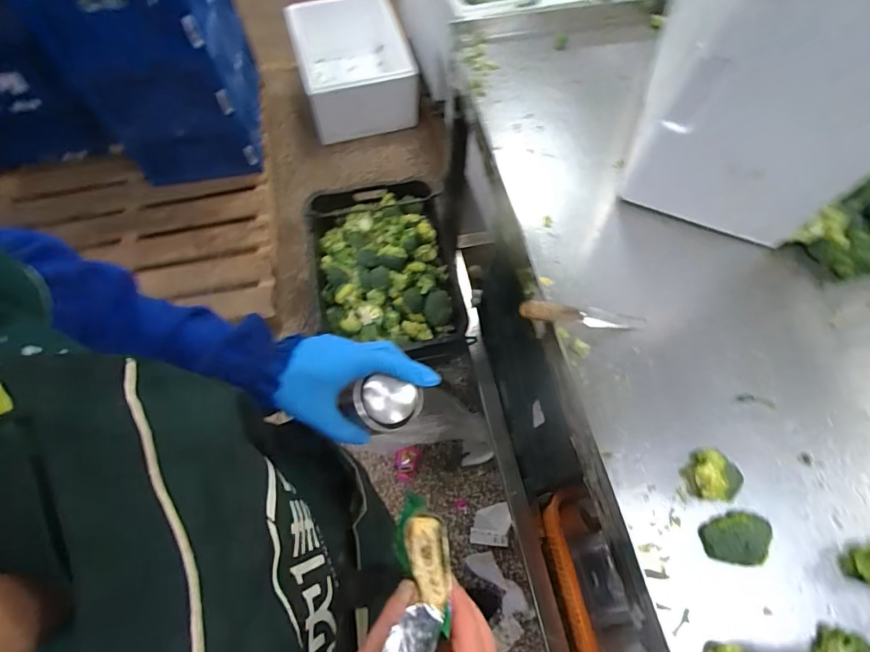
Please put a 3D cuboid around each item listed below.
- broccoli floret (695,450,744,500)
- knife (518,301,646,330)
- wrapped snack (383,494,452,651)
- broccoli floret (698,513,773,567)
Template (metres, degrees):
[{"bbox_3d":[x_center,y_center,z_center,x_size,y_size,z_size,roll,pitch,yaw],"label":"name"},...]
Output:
[{"bbox_3d":[0.346,0.188,0.562,0.055,0.043,0.055,0,64,-1],"label":"broccoli floret"},{"bbox_3d":[0.208,-0.012,0.634,0.199,0.030,0.030,6,62,-25],"label":"knife"},{"bbox_3d":[-0.009,0.151,0.253,0.034,0.018,0.104,6,58,2],"label":"wrapped snack"},{"bbox_3d":[0.355,0.248,0.536,0.065,0.042,0.060,9,64,3],"label":"broccoli floret"}]

